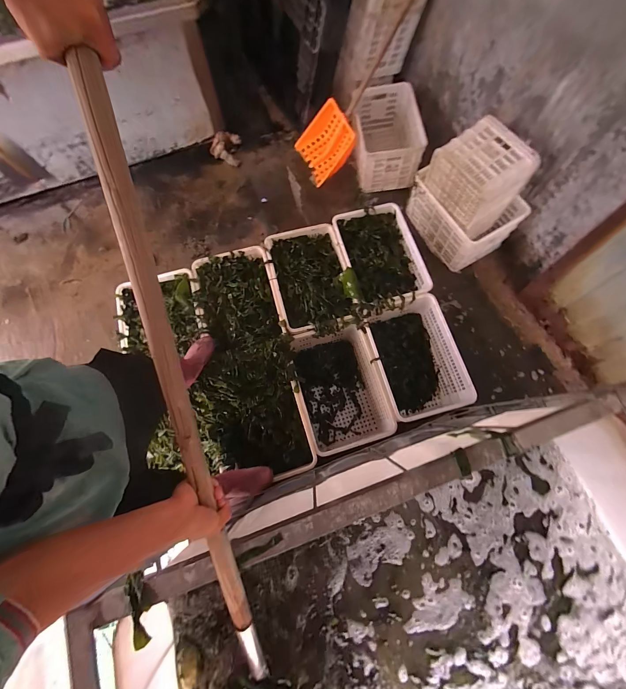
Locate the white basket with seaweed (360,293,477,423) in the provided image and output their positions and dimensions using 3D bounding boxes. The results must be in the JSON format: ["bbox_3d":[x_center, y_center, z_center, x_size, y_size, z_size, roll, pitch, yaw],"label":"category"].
[{"bbox_3d":[0.466,0.086,1.435,0.390,0.281,0.528,-19,73,-5],"label":"white basket with seaweed"}]

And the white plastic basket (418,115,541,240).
[{"bbox_3d":[0.798,-0.857,1.474,0.297,0.299,0.428,-30,75,-8],"label":"white plastic basket"}]

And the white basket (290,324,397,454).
[{"bbox_3d":[0.112,0.213,1.400,0.369,0.283,0.523,-17,73,-5],"label":"white basket"}]

